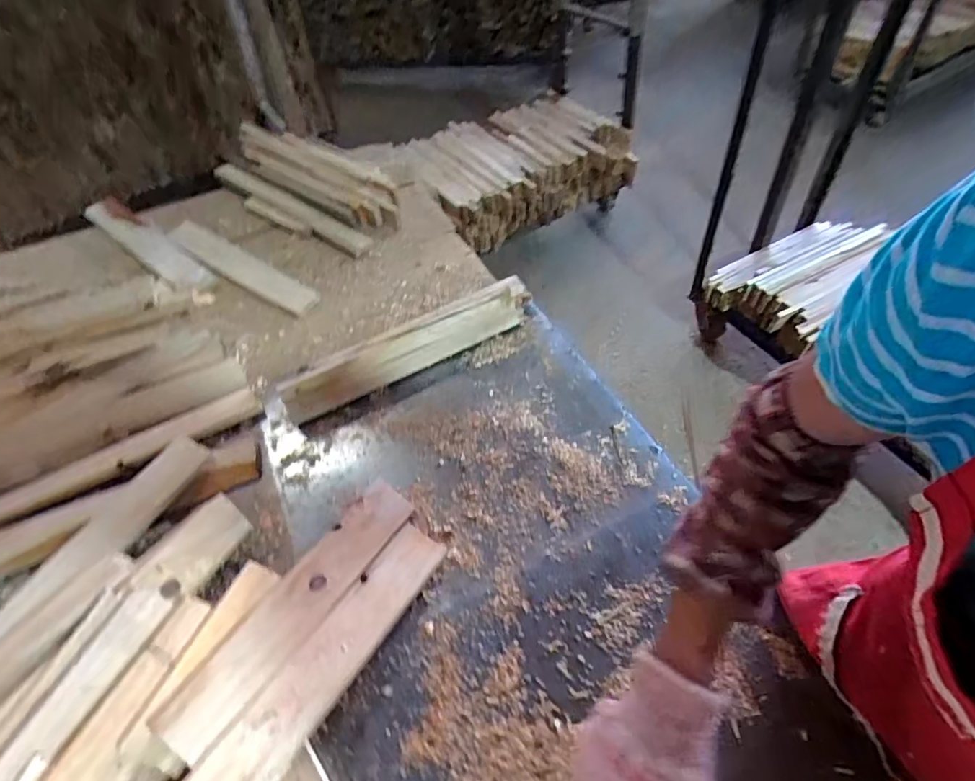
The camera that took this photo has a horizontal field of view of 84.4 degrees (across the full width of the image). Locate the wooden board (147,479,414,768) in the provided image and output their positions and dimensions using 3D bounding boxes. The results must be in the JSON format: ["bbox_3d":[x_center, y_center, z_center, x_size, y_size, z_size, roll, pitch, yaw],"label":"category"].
[{"bbox_3d":[-0.217,0.241,0.637,0.067,0.017,0.356,30,47,15],"label":"wooden board"}]

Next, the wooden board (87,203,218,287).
[{"bbox_3d":[-0.733,-0.318,1.154,0.475,0.030,0.074,31,60,28],"label":"wooden board"}]

